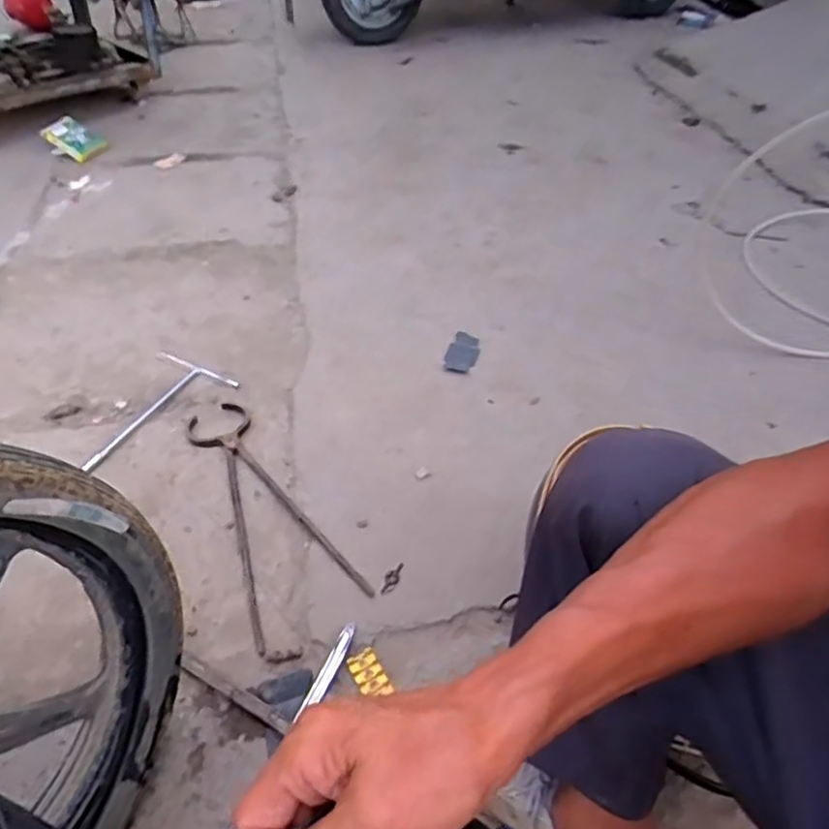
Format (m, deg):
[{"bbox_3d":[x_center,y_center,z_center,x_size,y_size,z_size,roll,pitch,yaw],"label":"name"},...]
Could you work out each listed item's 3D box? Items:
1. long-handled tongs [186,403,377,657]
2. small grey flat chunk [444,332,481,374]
[{"bbox_3d":[-0.250,0.138,1.010,0.165,0.030,0.454,-23,52,-23],"label":"long-handled tongs"},{"bbox_3d":[0.095,-0.120,1.262,0.061,0.013,0.110,15,47,11],"label":"small grey flat chunk"}]

